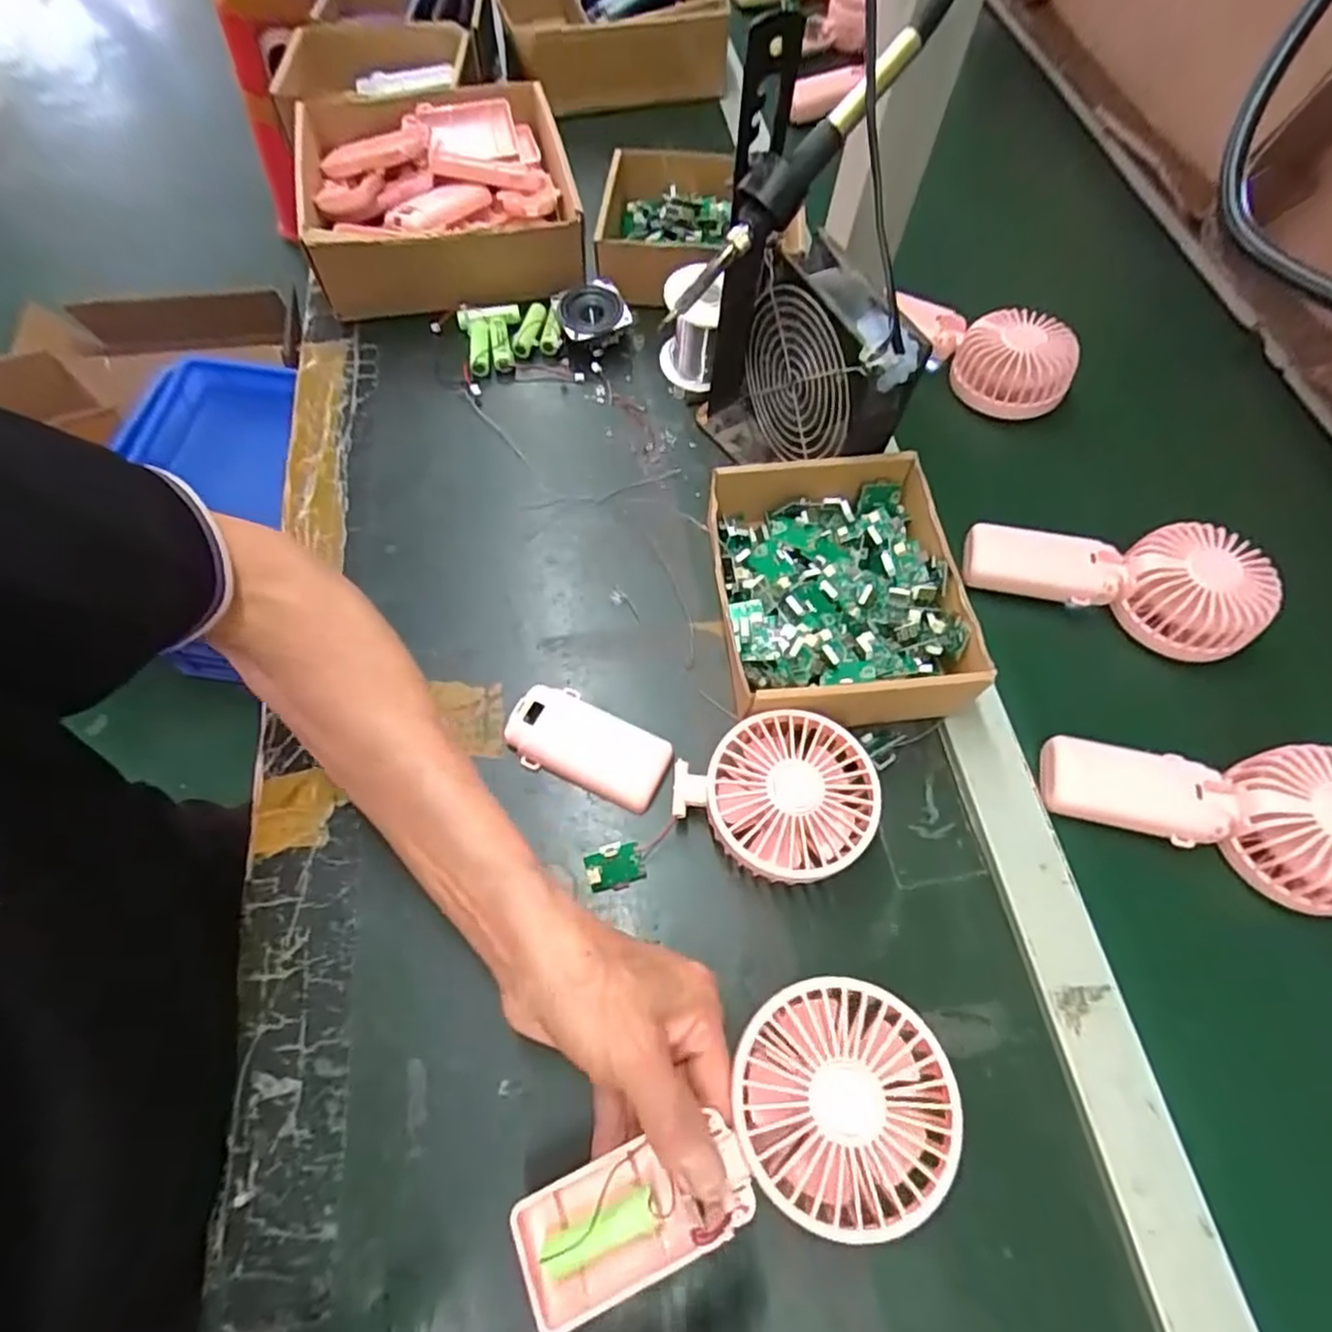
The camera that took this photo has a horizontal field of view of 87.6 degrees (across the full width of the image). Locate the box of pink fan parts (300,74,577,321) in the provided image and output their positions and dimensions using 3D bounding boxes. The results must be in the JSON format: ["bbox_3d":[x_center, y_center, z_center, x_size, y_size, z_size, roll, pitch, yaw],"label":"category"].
[{"bbox_3d":[-0.195,-0.411,0.608,0.214,0.086,0.236,-9,63,-7],"label":"box of pink fan parts"}]

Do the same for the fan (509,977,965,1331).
[{"bbox_3d":[0.028,0.200,0.284,0.184,0.027,0.083,-28,66,2],"label":"fan"}]

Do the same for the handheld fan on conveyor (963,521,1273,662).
[{"bbox_3d":[0.293,-0.057,0.459,0.178,0.041,0.080,9,63,2],"label":"handheld fan on conveyor"}]

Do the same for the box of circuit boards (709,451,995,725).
[{"bbox_3d":[0.103,-0.046,0.436,0.146,0.052,0.169,-5,63,-5],"label":"box of circuit boards"}]

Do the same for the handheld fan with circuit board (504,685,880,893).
[{"bbox_3d":[0.008,0.069,0.383,0.205,0.044,0.104,8,63,18],"label":"handheld fan with circuit board"}]

